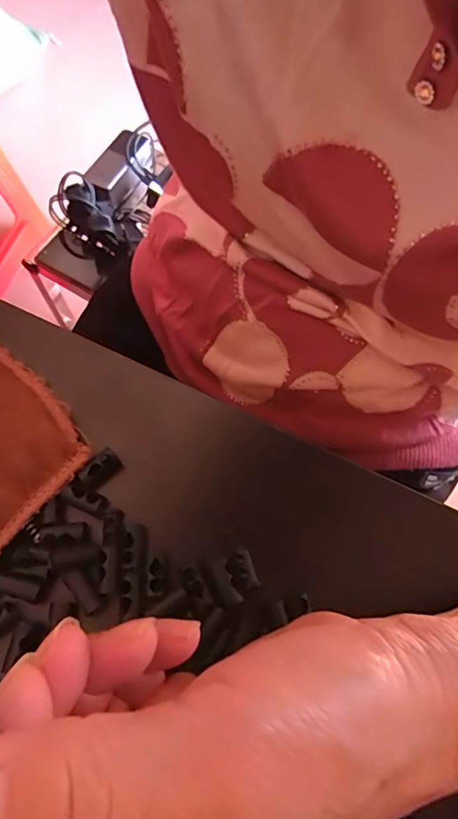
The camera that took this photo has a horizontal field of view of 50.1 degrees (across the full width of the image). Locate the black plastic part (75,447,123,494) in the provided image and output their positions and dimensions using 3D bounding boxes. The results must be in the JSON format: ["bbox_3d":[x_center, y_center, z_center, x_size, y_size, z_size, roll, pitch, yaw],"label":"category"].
[{"bbox_3d":[-0.057,0.027,0.214,0.010,0.009,0.019,39,73,13],"label":"black plastic part"}]

